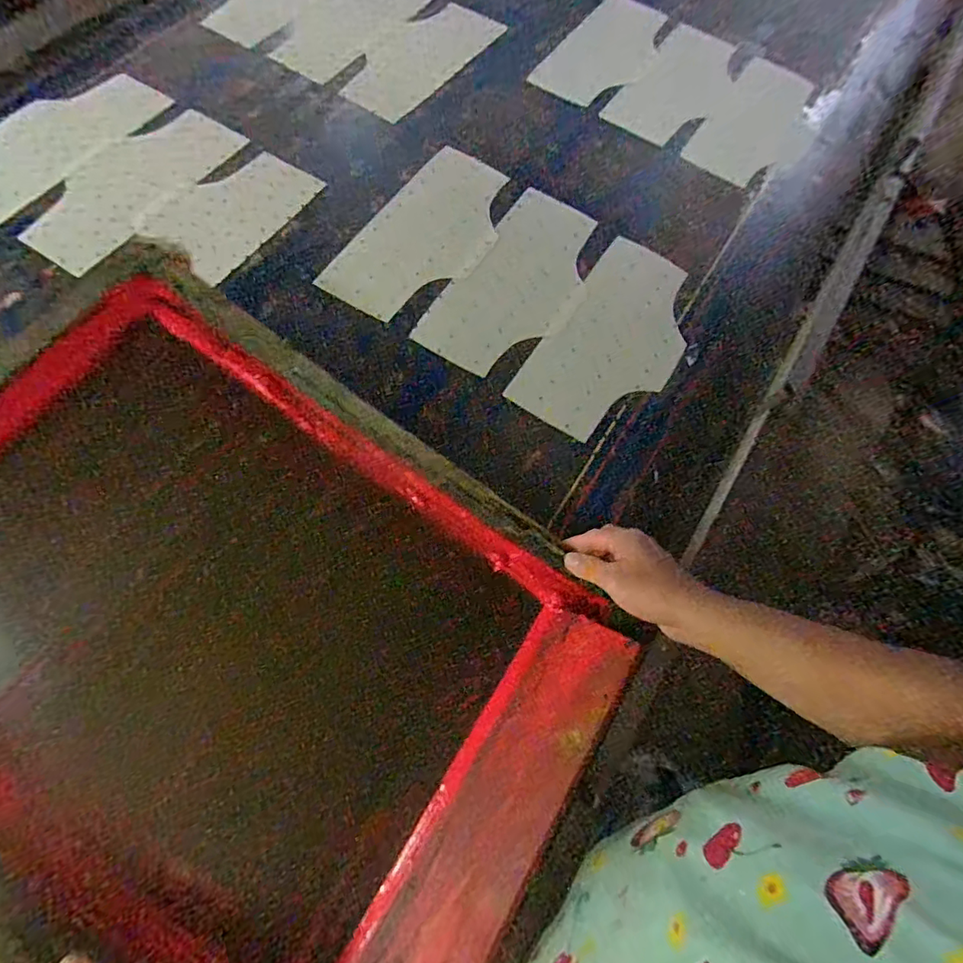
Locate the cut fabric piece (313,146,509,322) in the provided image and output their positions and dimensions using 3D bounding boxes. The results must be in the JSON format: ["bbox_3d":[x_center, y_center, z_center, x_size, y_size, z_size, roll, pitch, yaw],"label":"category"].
[{"bbox_3d":[-0.075,-0.349,0.742,0.161,0.007,0.308,31,71,12],"label":"cut fabric piece"}]

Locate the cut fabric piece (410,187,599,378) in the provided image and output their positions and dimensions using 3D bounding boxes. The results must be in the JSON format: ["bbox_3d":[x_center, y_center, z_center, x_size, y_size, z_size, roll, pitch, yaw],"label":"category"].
[{"bbox_3d":[0.054,-0.275,0.723,0.154,0.009,0.308,30,73,9],"label":"cut fabric piece"}]

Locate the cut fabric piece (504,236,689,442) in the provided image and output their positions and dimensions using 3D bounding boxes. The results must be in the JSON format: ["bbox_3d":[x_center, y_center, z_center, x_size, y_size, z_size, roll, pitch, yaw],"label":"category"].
[{"bbox_3d":[0.181,-0.190,0.701,0.159,0.011,0.311,33,72,6],"label":"cut fabric piece"}]

